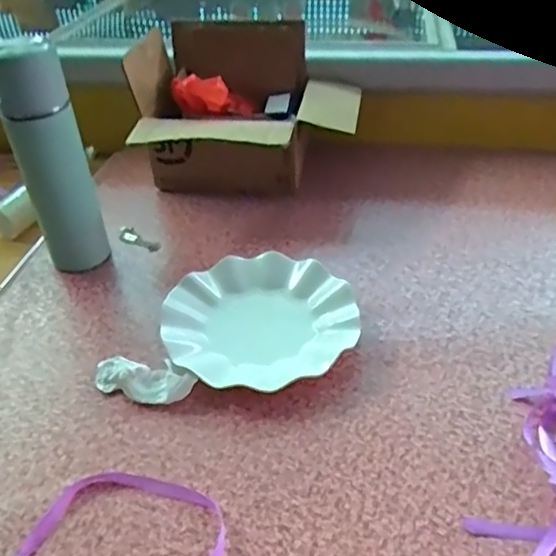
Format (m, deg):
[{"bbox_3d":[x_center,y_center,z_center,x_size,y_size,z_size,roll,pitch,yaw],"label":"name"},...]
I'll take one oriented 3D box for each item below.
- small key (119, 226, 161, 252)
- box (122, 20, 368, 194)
[{"bbox_3d":[-0.170,-0.047,0.707,0.062,0.009,0.025,22,45,28],"label":"small key"},{"bbox_3d":[-0.038,-0.209,0.764,0.270,0.190,0.204,2,39,7],"label":"box"}]

